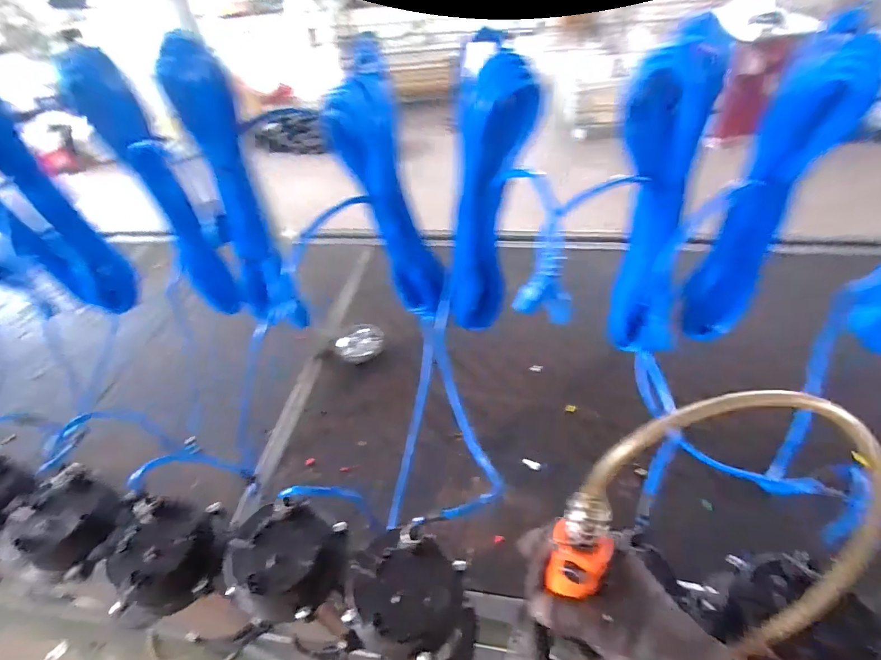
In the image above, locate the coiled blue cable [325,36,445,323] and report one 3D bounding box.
[{"bbox_3d":[-0.055,-0.140,0.528,0.104,0.328,0.059,-13,46,-6],"label":"coiled blue cable"}]

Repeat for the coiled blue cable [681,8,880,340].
[{"bbox_3d":[0.330,-0.113,0.457,0.075,0.328,0.042,31,56,31],"label":"coiled blue cable"}]

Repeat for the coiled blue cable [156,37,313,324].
[{"bbox_3d":[-0.255,-0.153,0.562,0.056,0.368,0.071,4,46,10],"label":"coiled blue cable"}]

